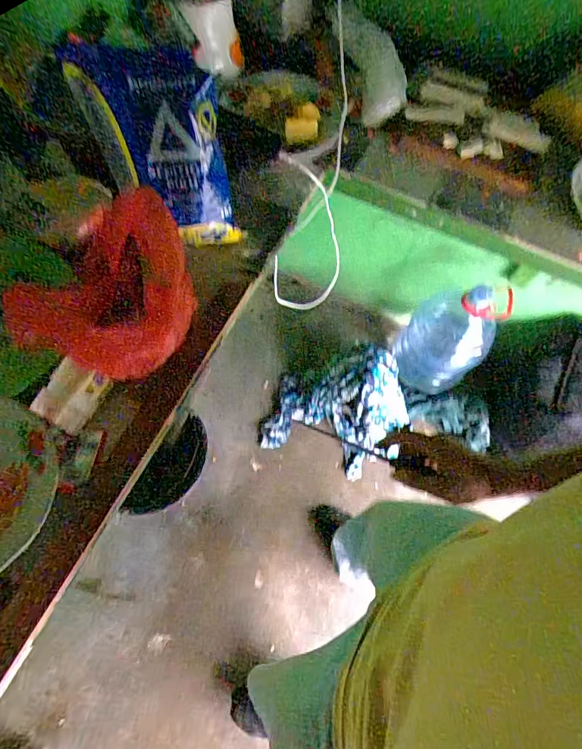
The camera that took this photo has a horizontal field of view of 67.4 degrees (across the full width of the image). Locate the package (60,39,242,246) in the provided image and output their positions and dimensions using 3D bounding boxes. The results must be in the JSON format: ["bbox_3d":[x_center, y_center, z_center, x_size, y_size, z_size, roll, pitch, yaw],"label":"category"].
[{"bbox_3d":[-0.158,-0.272,0.549,0.142,0.241,0.033,-13,42,-4],"label":"package"}]

